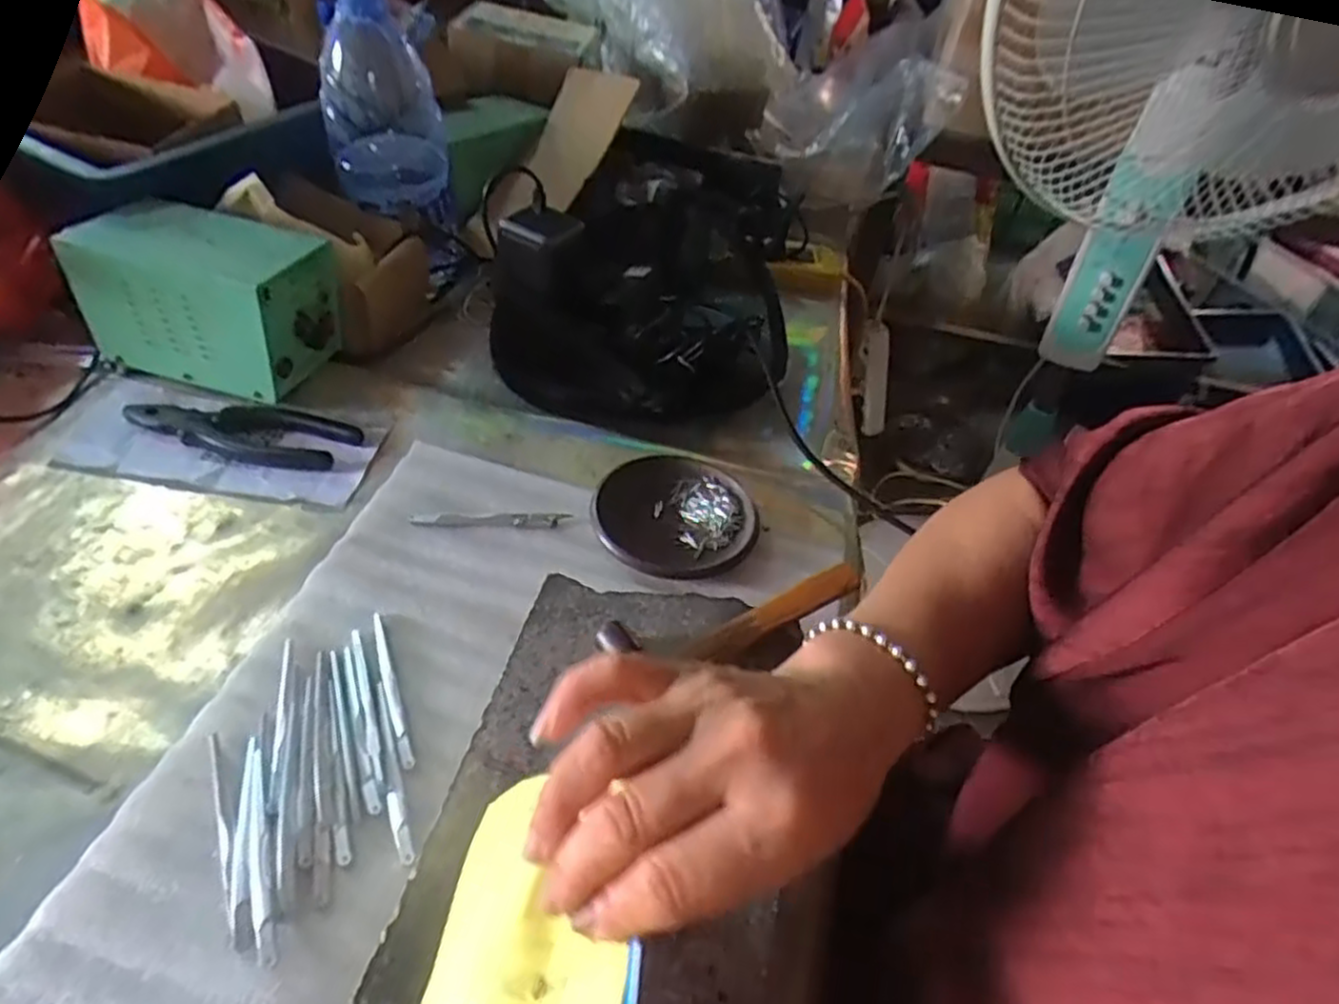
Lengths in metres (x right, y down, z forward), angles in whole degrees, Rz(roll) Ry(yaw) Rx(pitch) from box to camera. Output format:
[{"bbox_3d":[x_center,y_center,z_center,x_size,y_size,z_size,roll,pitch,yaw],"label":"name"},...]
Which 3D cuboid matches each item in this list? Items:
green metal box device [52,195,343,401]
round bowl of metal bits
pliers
[{"bbox_3d":[-0.349,-0.158,0.573,0.163,0.109,0.099,12,45,6],"label":"green metal box device"},{"bbox_3d":[0.008,0.008,0.519,0.107,0.020,0.116,3,44,-3],"label":"round bowl of metal bits"},{"bbox_3d":[-0.312,-0.052,0.545,0.166,0.009,0.054,6,44,0],"label":"pliers"}]

